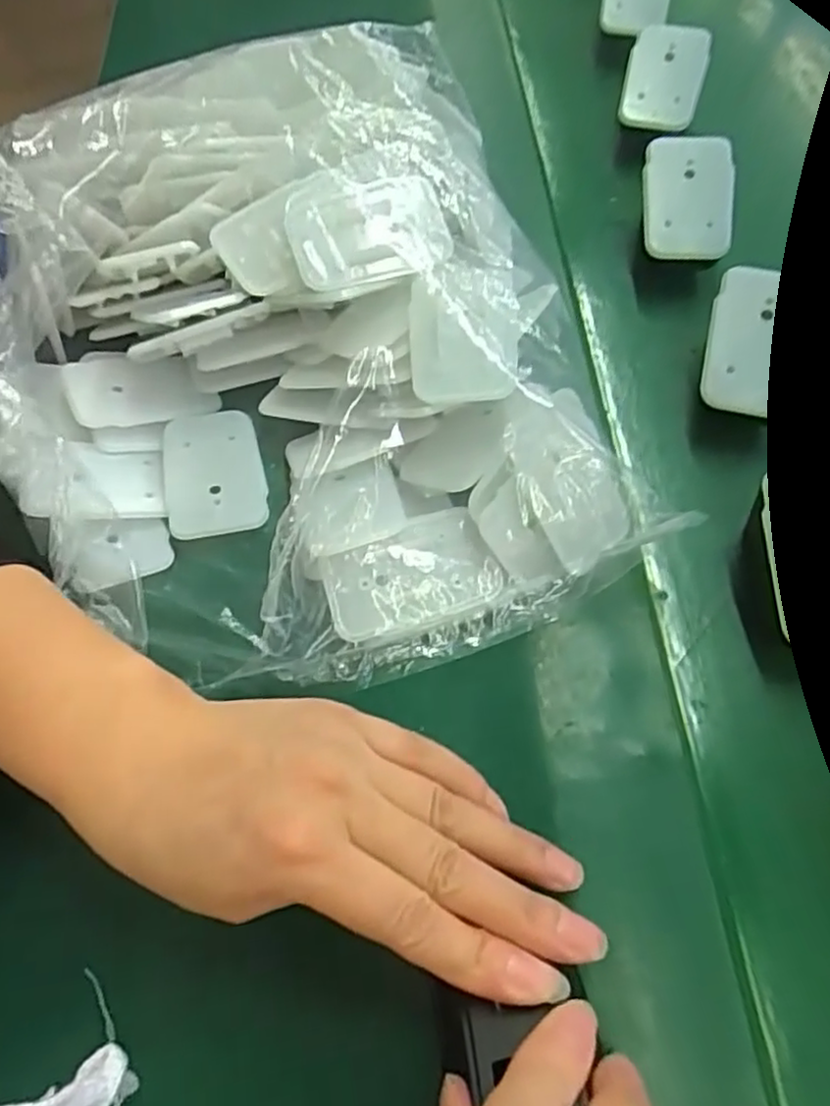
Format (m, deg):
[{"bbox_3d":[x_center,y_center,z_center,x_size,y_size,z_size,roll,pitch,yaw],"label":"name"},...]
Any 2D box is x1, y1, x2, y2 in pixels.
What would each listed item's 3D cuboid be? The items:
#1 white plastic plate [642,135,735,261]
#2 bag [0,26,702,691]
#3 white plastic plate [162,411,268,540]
[{"bbox_3d":[0.137,-0.178,0.351,0.043,0.007,0.061,2,88,8],"label":"white plastic plate"},{"bbox_3d":[-0.066,-0.098,0.302,0.253,0.093,0.300,-17,63,-7],"label":"bag"},{"bbox_3d":[-0.094,-0.038,0.326,0.044,0.005,0.065,-12,62,-5],"label":"white plastic plate"}]

